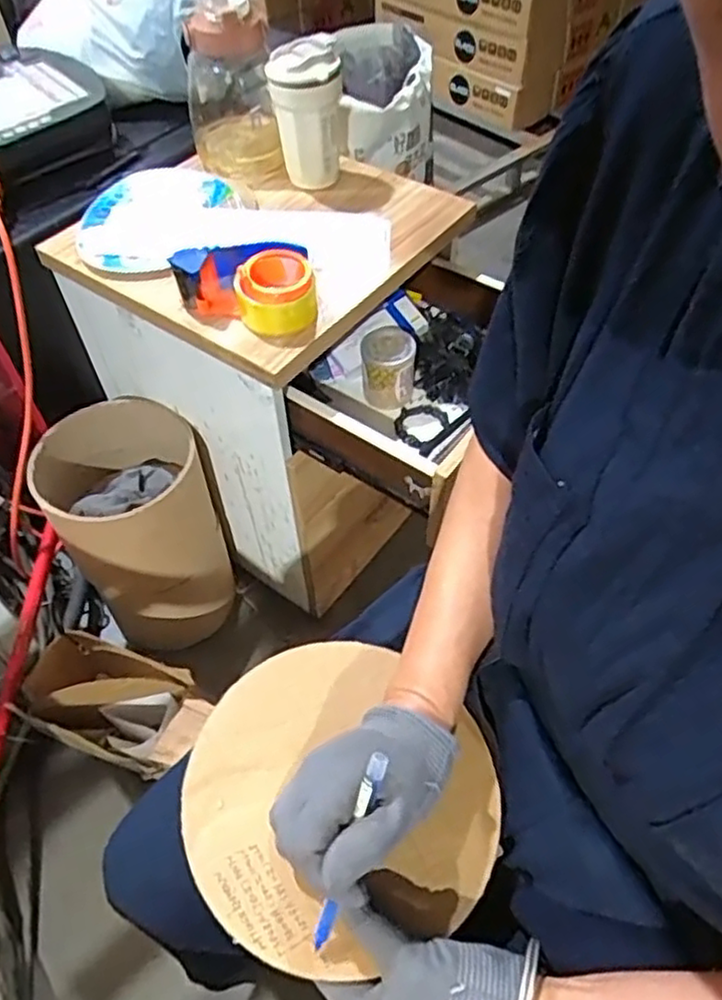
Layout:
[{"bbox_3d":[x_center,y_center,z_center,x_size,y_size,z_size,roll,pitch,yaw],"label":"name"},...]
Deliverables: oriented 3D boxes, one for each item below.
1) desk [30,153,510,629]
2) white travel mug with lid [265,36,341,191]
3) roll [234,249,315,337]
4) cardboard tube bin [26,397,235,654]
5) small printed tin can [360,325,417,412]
[{"bbox_3d":[-0.042,-0.146,1.035,0.577,0.508,0.398,29,58,21],"label":"desk"},{"bbox_3d":[-0.069,-0.493,0.889,0.086,0.154,0.081,-6,53,-4],"label":"white travel mug with lid"},{"bbox_3d":[-0.092,-0.225,0.748,0.083,0.052,0.081,-8,53,-5],"label":"roll"},{"bbox_3d":[-0.316,0.059,1.034,0.196,0.370,0.207,-1,52,1],"label":"cardboard tube bin"},{"bbox_3d":[0.035,-0.165,0.872,0.065,0.090,0.068,-1,52,1],"label":"small printed tin can"}]

